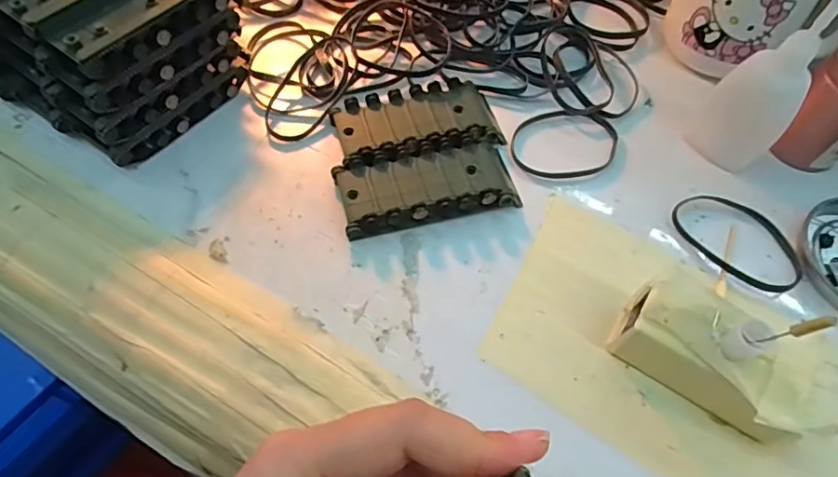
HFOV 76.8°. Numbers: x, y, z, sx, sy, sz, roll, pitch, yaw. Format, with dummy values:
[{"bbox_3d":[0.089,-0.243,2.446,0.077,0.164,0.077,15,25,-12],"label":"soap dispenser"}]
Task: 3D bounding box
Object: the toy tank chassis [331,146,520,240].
[{"bbox_3d":[0.006,-0.026,0.286,0.095,0.015,0.042,-9,60,-9],"label":"toy tank chassis"}]

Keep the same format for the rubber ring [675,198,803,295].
[{"bbox_3d":[0.176,0.000,0.289,0.049,0.004,0.069,-31,66,-20],"label":"rubber ring"}]

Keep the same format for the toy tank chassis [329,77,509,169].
[{"bbox_3d":[0.000,-0.066,0.307,0.092,0.015,0.049,-13,61,-11],"label":"toy tank chassis"}]

